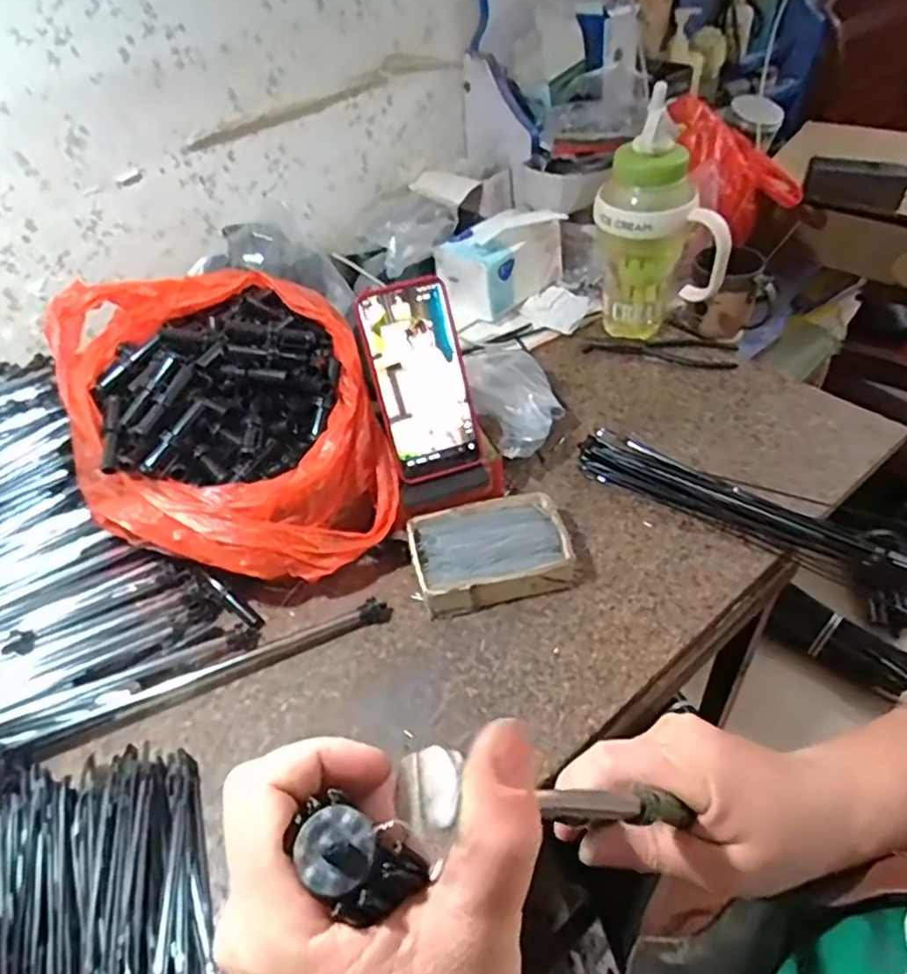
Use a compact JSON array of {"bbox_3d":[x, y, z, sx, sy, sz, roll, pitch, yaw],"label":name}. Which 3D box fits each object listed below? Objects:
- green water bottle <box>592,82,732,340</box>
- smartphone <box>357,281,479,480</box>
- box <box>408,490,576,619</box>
[{"bbox_3d":[0.226,-0.271,0.725,0.140,0.247,0.080,8,48,14],"label":"green water bottle"},{"bbox_3d":[-0.028,-0.089,0.564,0.077,0.162,0.013,-16,16,-8],"label":"smartphone"},{"bbox_3d":[0.032,0.056,0.572,0.133,0.037,0.096,-14,46,-6],"label":"box"}]

